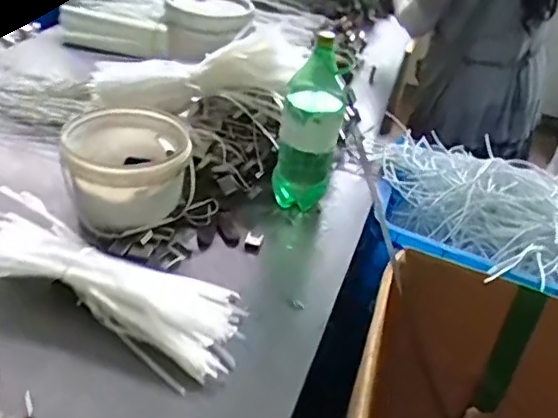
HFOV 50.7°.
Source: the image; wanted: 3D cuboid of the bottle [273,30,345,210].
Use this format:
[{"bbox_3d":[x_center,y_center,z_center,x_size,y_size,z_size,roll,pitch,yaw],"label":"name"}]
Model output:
[{"bbox_3d":[0.053,-0.128,1.050,0.103,0.313,0.108,8,34,-2],"label":"bottle"}]

